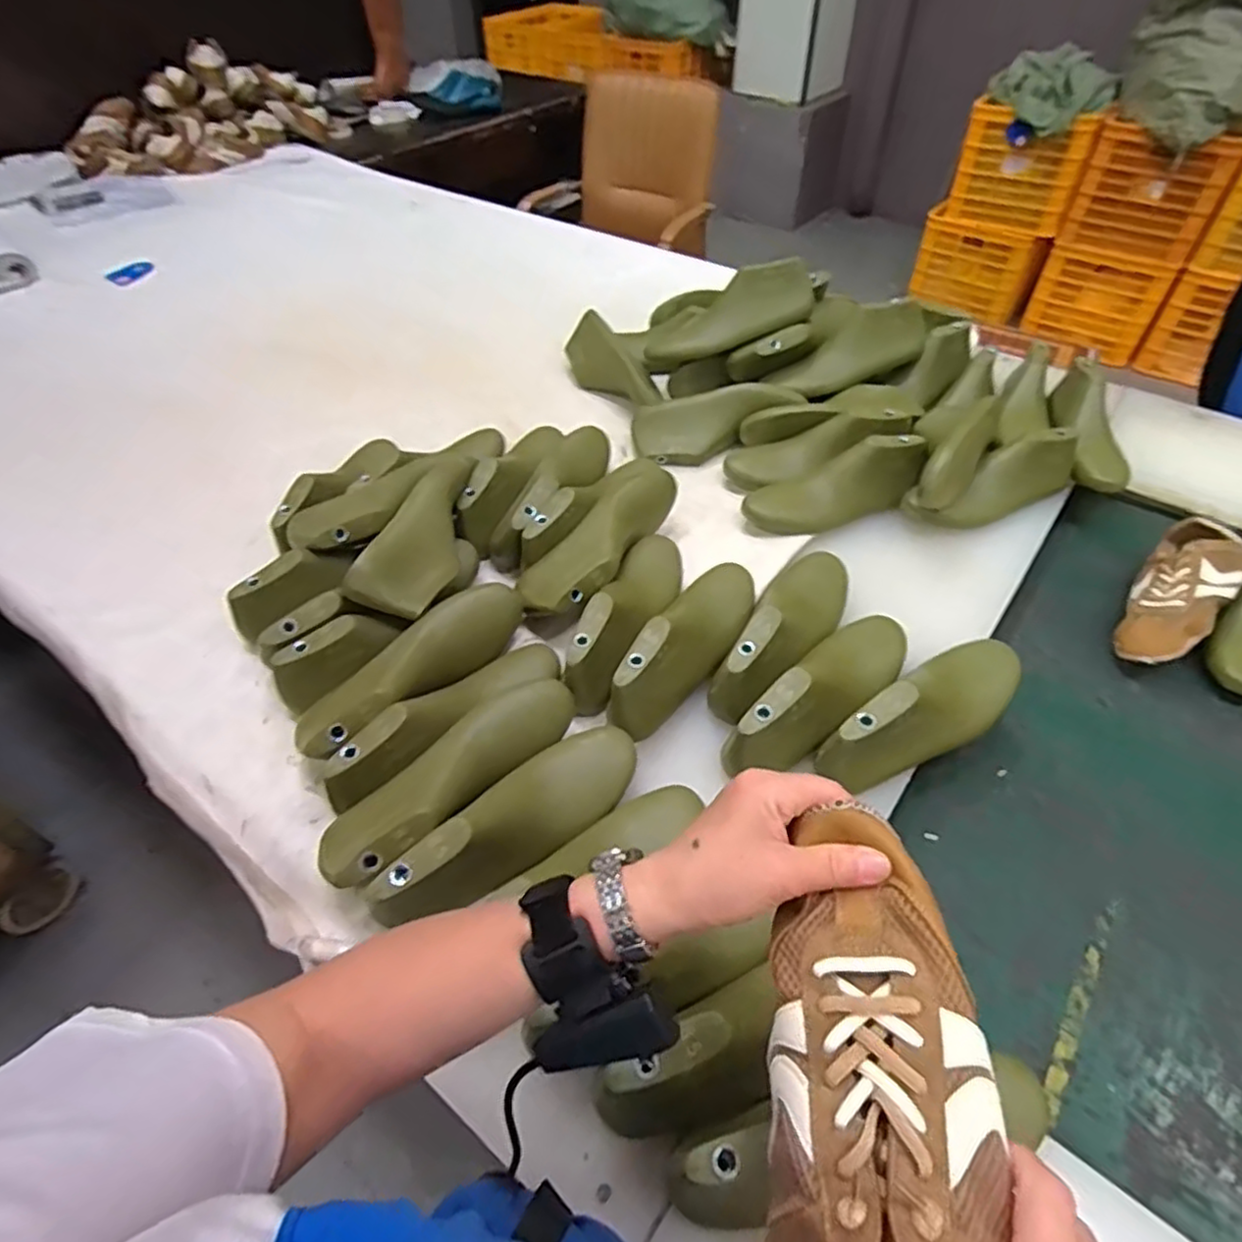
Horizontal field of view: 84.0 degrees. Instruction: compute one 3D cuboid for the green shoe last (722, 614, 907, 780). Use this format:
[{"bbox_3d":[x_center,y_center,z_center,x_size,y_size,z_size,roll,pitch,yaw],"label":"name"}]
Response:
[{"bbox_3d":[0.201,0.064,0.677,0.091,0.084,0.257,30,56,26],"label":"green shoe last"}]

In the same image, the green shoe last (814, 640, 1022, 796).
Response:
[{"bbox_3d":[0.295,0.078,0.656,0.253,0.080,0.072,-24,52,-18],"label":"green shoe last"}]

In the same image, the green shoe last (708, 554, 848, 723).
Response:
[{"bbox_3d":[0.178,0.001,0.736,0.086,0.087,0.251,23,53,21],"label":"green shoe last"}]

